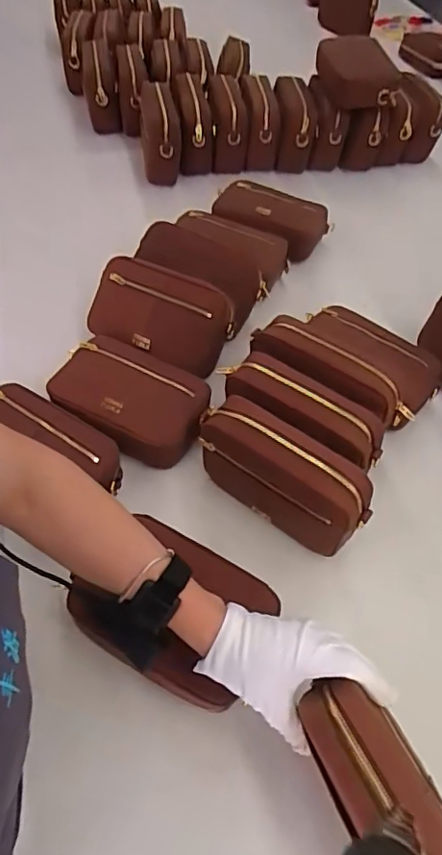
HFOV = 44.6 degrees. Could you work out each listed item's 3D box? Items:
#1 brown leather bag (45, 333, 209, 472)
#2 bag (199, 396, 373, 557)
[{"bbox_3d":[-0.117,-0.035,0.698,0.194,0.059,0.127,25,56,14],"label":"brown leather bag"},{"bbox_3d":[0.063,0.056,0.605,0.205,0.114,0.064,32,58,19],"label":"bag"}]

